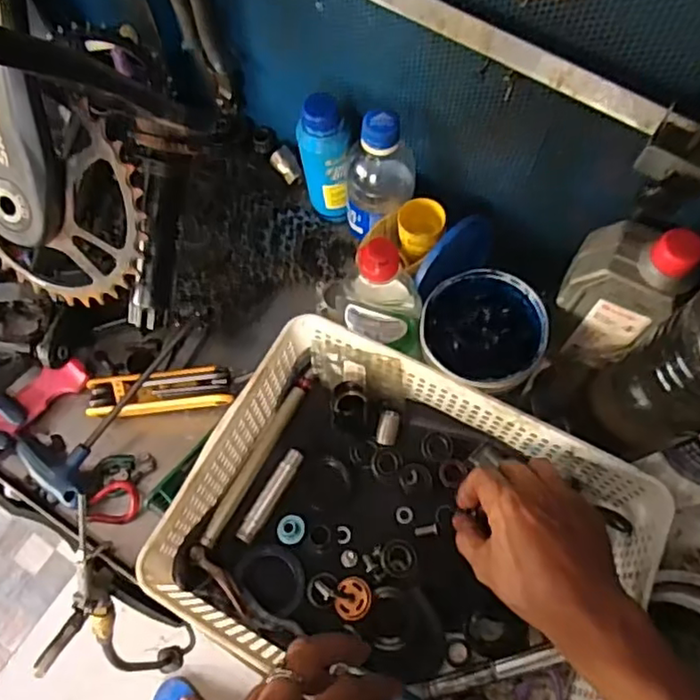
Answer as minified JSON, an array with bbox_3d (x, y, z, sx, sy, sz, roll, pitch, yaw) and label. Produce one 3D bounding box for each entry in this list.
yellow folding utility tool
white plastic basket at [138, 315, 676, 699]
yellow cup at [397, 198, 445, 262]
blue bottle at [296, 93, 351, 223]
[{"bbox_3d":[-0.172,0.038,0.561,0.128,0.025,0.035,-6,67,-1],"label":"yellow folding utility tool"},{"bbox_3d":[0.044,0.146,0.483,0.322,0.079,0.245,26,70,12],"label":"white plastic basket"},{"bbox_3d":[0.062,-0.105,0.543,0.038,0.035,0.042,-6,67,-1],"label":"yellow cup"},{"bbox_3d":[-0.023,-0.174,0.573,0.044,0.141,0.038,-5,67,-1],"label":"blue bottle"}]

